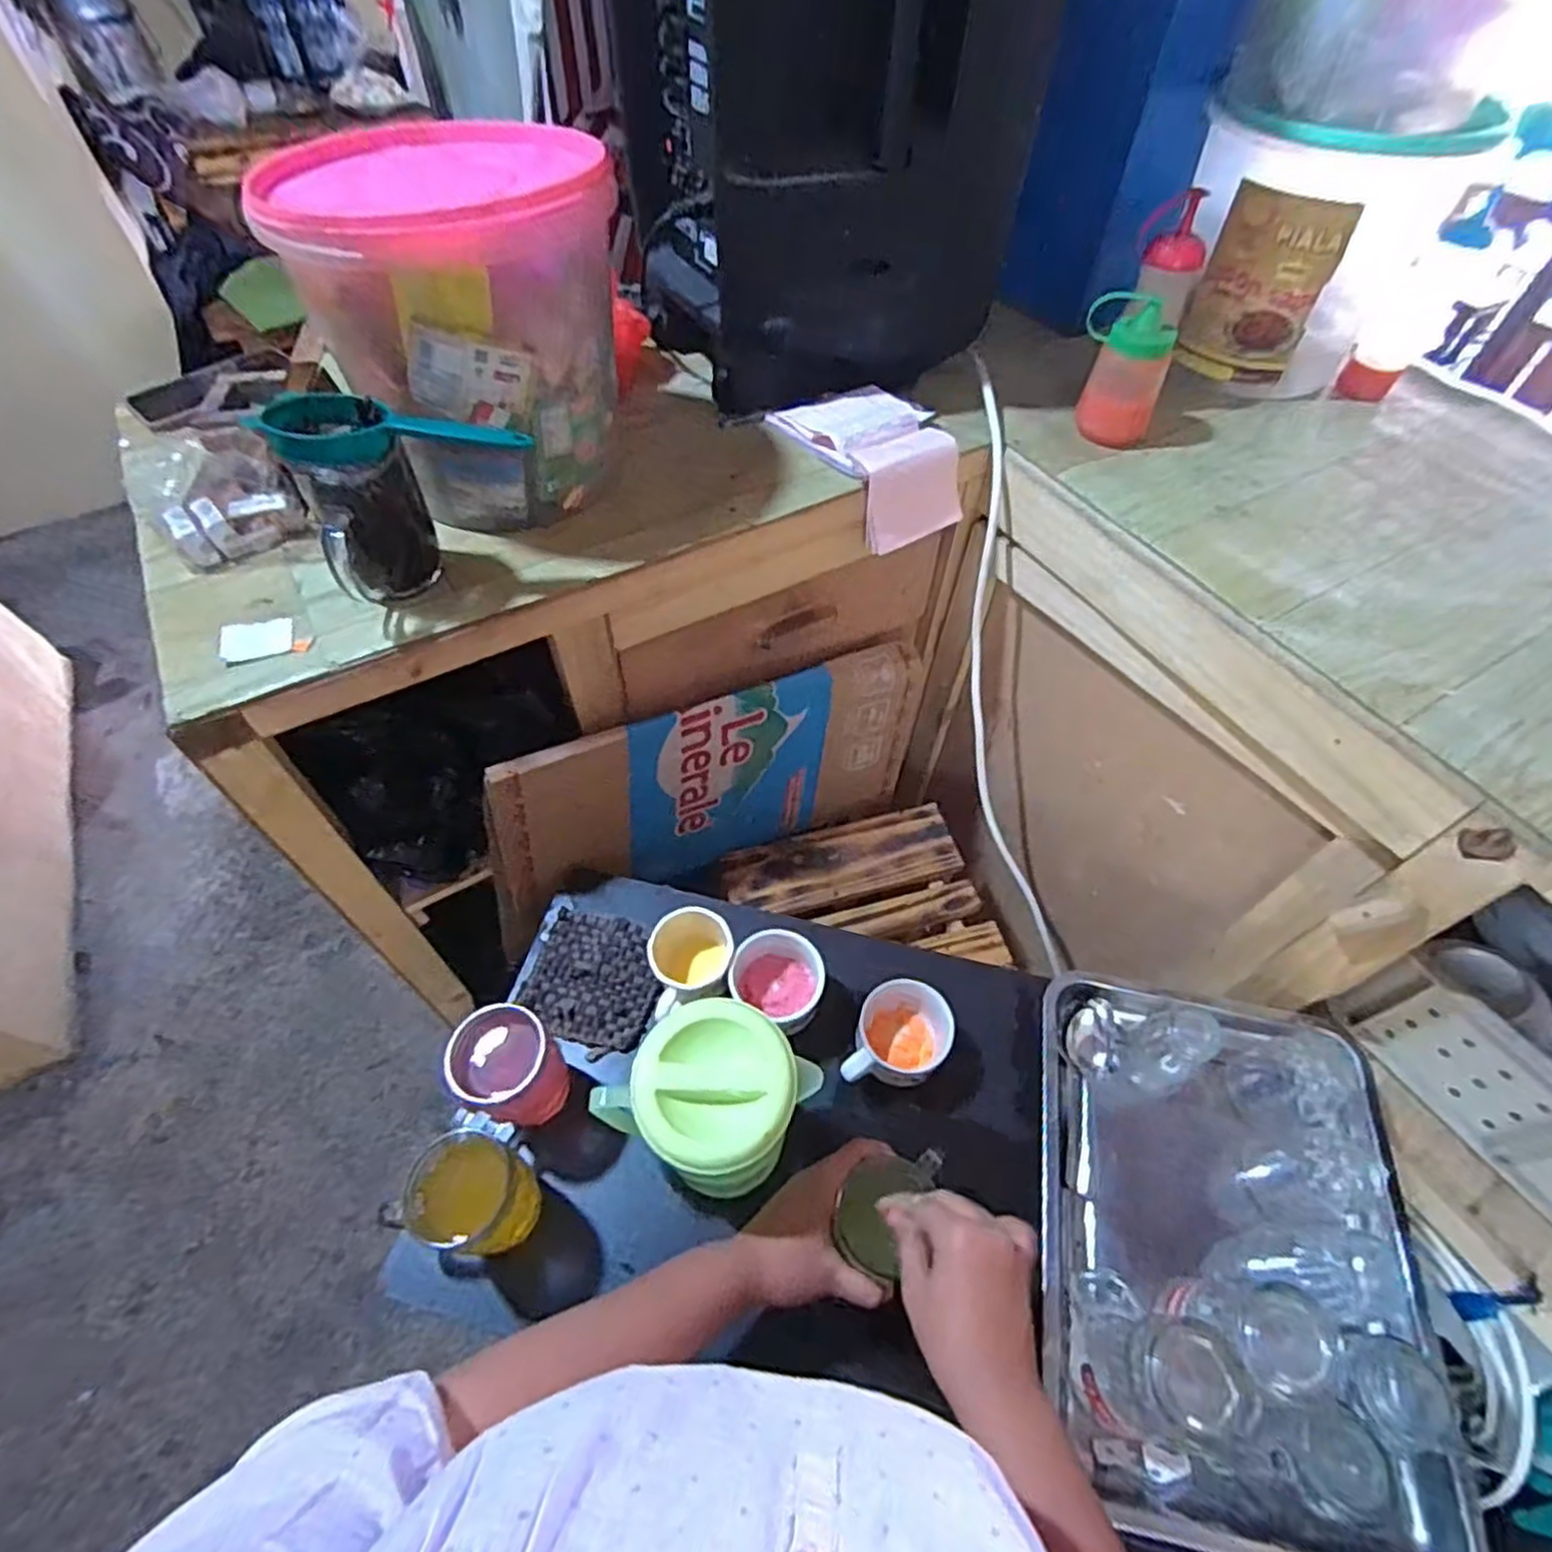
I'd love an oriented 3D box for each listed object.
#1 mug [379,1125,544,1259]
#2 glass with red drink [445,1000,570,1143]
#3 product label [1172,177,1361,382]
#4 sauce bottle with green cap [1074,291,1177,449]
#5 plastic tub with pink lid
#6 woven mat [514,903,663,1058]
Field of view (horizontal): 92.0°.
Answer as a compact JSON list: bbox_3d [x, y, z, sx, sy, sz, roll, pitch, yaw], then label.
[{"bbox_3d":[-0.229,0.323,0.576,0.081,0.114,0.075,19,57,12],"label":"mug"},{"bbox_3d":[-0.221,0.251,0.628,0.082,0.129,0.070,-29,60,-19],"label":"glass with red drink"},{"bbox_3d":[0.496,-0.498,0.770,0.114,0.163,0.022,29,60,18],"label":"product label"},{"bbox_3d":[0.345,-0.402,0.746,0.079,0.118,0.057,9,55,6],"label":"sauce bottle with green cap"},{"bbox_3d":[-0.253,-0.377,0.639,0.227,0.236,0.224,0,55,0],"label":"plastic tub with pink lid"},{"bbox_3d":[-0.176,0.198,0.733,0.129,0.013,0.120,16,56,11],"label":"woven mat"}]

